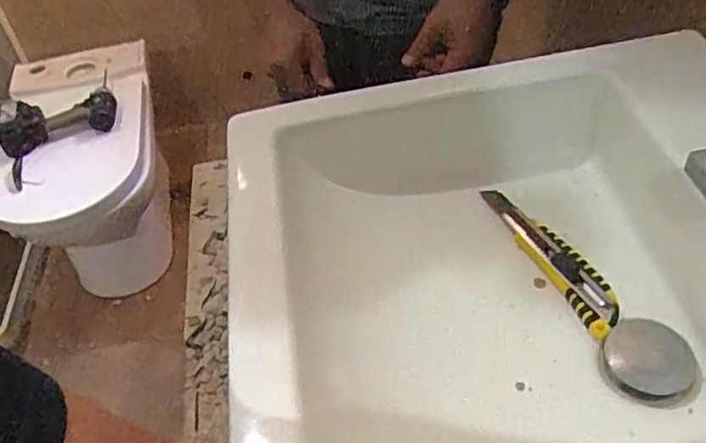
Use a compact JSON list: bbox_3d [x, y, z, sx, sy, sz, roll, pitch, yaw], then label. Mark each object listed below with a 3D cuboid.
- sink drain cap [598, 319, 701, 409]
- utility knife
[{"bbox_3d":[0.226,0.103,0.484,0.066,0.019,0.062,12,47,20],"label":"sink drain cap"},{"bbox_3d":[0.174,0.026,0.561,0.037,0.017,0.174,-18,45,-11],"label":"utility knife"}]

